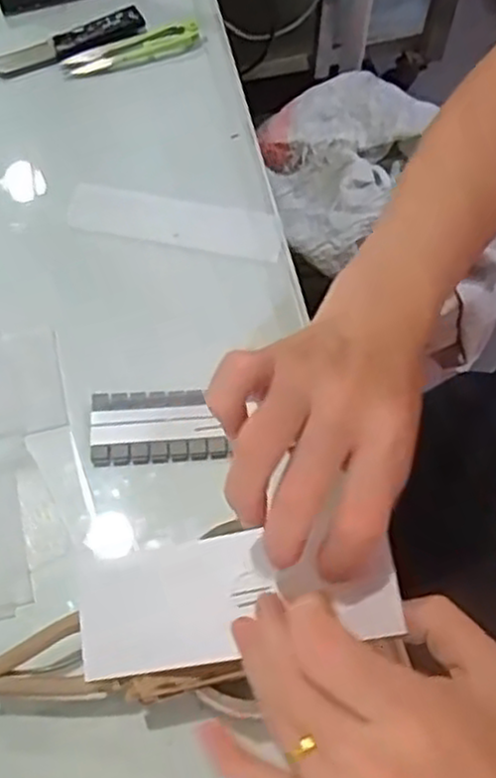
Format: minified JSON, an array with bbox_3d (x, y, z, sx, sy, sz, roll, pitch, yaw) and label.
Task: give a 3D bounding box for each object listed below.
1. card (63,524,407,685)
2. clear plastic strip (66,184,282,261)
[{"bbox_3d":[-0.009,0.090,0.323,0.147,0.004,0.050,-16,68,18],"label":"card"},{"bbox_3d":[-0.048,-0.110,0.486,0.139,0.005,0.034,11,63,7],"label":"clear plastic strip"}]

